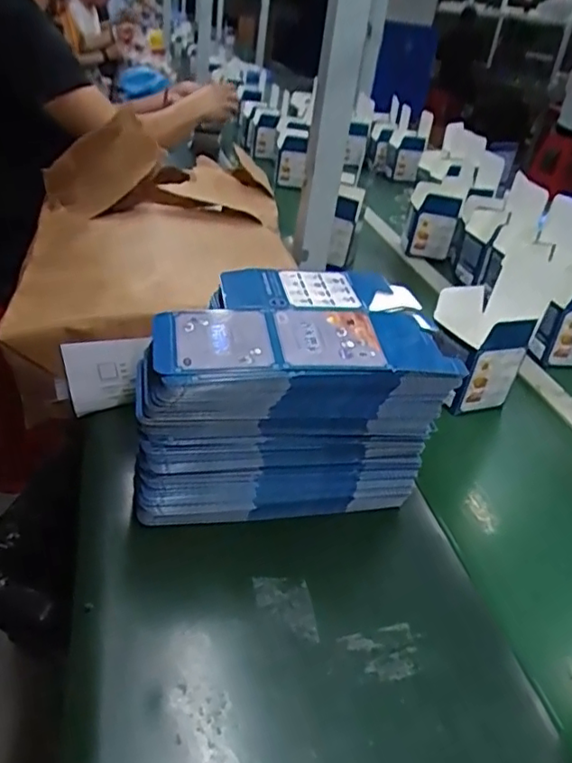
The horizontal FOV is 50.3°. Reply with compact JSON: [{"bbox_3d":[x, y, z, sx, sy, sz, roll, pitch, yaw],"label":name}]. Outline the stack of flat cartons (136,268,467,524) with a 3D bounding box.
[{"bbox_3d":[-0.006,0.012,0.559,0.253,0.174,0.150,-1,33,-14],"label":"stack of flat cartons"}]

